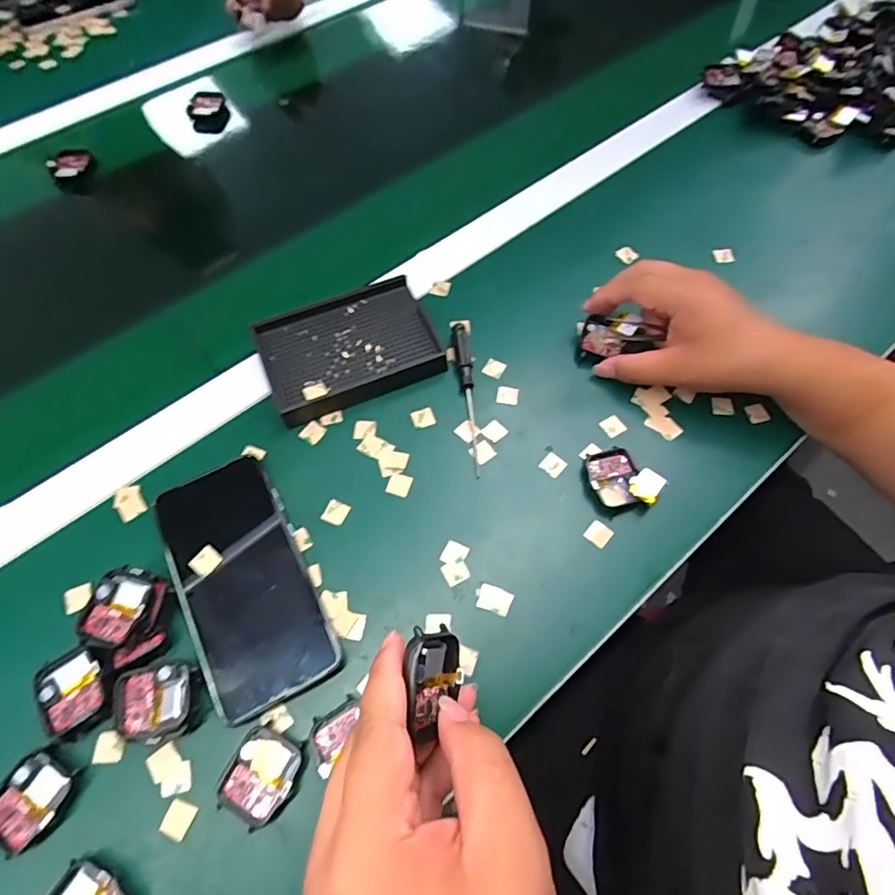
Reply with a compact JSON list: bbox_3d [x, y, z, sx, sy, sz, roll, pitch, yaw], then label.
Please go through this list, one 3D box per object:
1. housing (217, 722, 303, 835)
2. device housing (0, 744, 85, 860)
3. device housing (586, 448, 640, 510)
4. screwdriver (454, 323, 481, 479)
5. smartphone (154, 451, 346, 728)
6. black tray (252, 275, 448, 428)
[{"bbox_3d":[-0.106,0.187,0.297,0.037,0.008,0.043,20,66,11],"label":"housing"},{"bbox_3d":[-0.234,0.198,0.293,0.038,0.009,0.046,27,67,13],"label":"device housing"},{"bbox_3d":[0.119,0.022,0.380,0.036,0.010,0.044,-10,64,-4],"label":"device housing"},{"bbox_3d":[0.018,-0.042,0.411,0.012,0.013,0.134,-5,64,-1],"label":"screwdriver"},{"bbox_3d":[-0.135,0.086,0.345,0.079,0.016,0.160,-25,66,-11],"label":"smartphone"},{"bbox_3d":[-0.080,-0.081,0.426,0.133,0.021,0.096,-21,65,-9],"label":"black tray"}]

